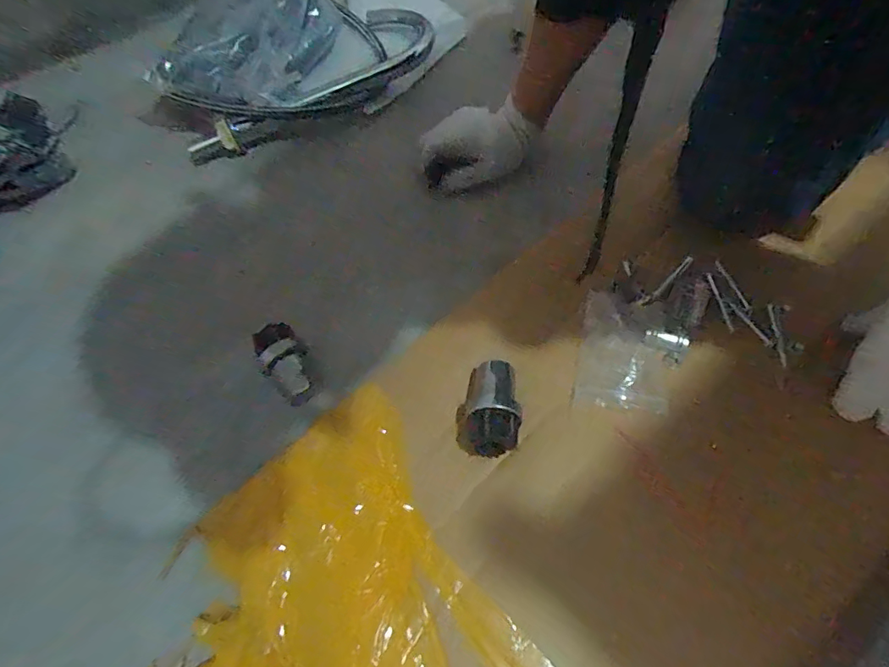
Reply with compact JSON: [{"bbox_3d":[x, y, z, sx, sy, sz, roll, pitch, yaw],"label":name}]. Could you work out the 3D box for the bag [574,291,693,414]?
[{"bbox_3d":[0.150,0.016,0.380,0.080,0.011,0.096,12,64,7],"label":"bag"}]

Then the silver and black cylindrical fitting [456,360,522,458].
[{"bbox_3d":[0.033,0.053,0.349,0.045,0.038,0.072,7,63,4],"label":"silver and black cylindrical fitting"}]

